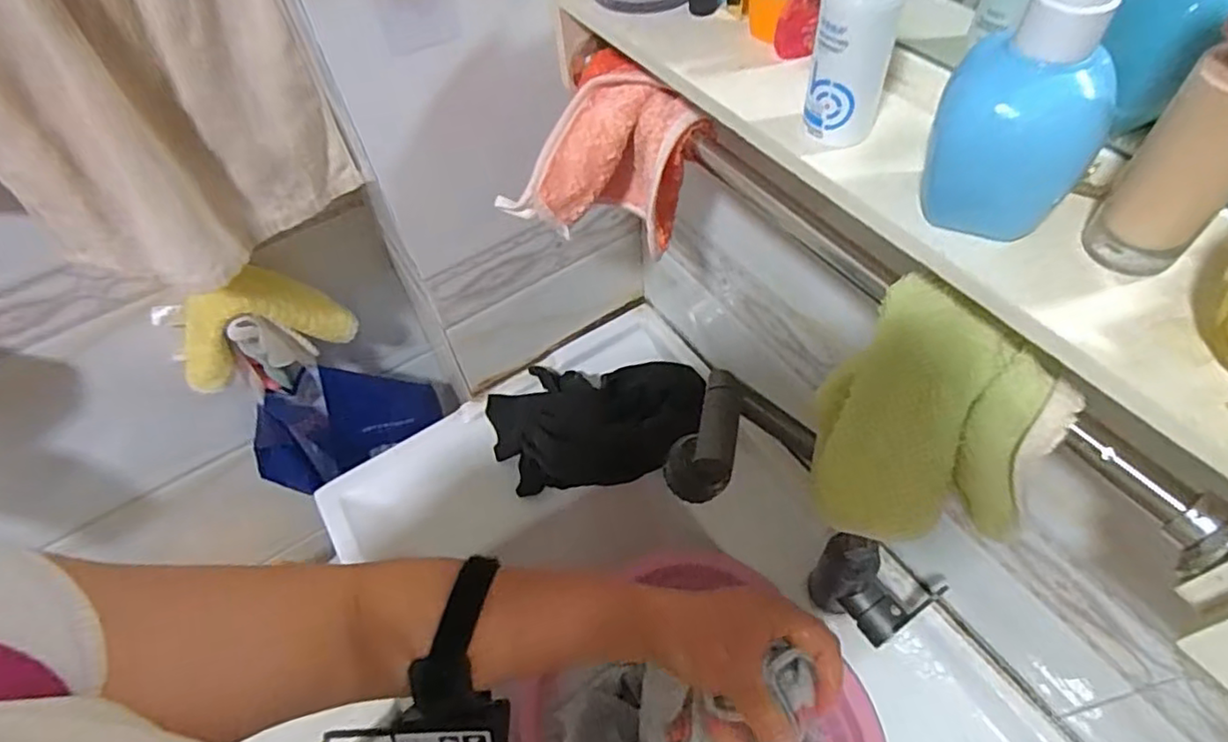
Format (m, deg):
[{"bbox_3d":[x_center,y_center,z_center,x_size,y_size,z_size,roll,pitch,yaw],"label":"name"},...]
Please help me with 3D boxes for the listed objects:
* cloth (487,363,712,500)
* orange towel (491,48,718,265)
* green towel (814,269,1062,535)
[{"bbox_3d":[-0.018,0.050,0.767,0.240,0.079,0.154,-9,53,-2],"label":"cloth"},{"bbox_3d":[0.003,-0.156,0.499,0.139,0.120,0.121,18,57,17],"label":"orange towel"},{"bbox_3d":[0.172,0.044,0.377,0.051,0.180,0.130,-34,58,-19],"label":"green towel"}]

